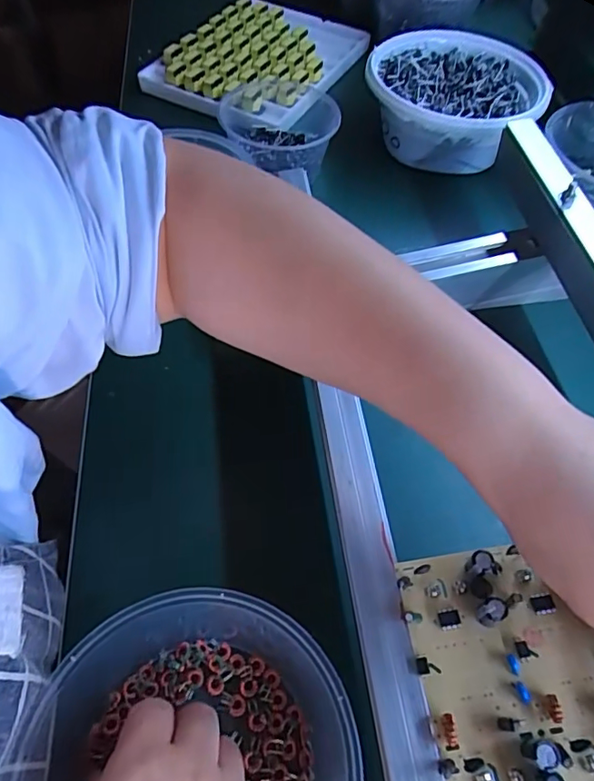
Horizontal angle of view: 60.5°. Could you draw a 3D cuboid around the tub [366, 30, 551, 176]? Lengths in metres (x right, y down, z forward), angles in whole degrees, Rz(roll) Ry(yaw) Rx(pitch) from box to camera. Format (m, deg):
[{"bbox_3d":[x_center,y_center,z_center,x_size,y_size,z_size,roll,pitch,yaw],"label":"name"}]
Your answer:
[{"bbox_3d":[0.166,-0.319,0.560,0.173,0.068,0.190,6,58,2],"label":"tub"}]

